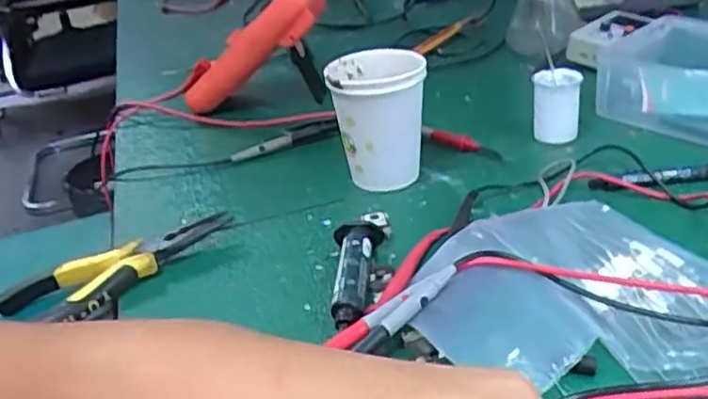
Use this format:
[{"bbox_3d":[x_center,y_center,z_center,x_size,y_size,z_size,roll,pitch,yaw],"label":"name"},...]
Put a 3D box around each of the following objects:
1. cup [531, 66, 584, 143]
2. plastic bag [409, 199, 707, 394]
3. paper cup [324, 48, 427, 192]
[{"bbox_3d":[0.163,-0.076,0.564,0.035,0.051,0.035,-6,31,3],"label":"cup"},{"bbox_3d":[0.130,0.041,0.394,0.186,0.032,0.160,-7,31,1],"label":"plastic bag"},{"bbox_3d":[0.018,-0.060,0.535,0.069,0.092,0.064,-6,31,3],"label":"paper cup"}]

